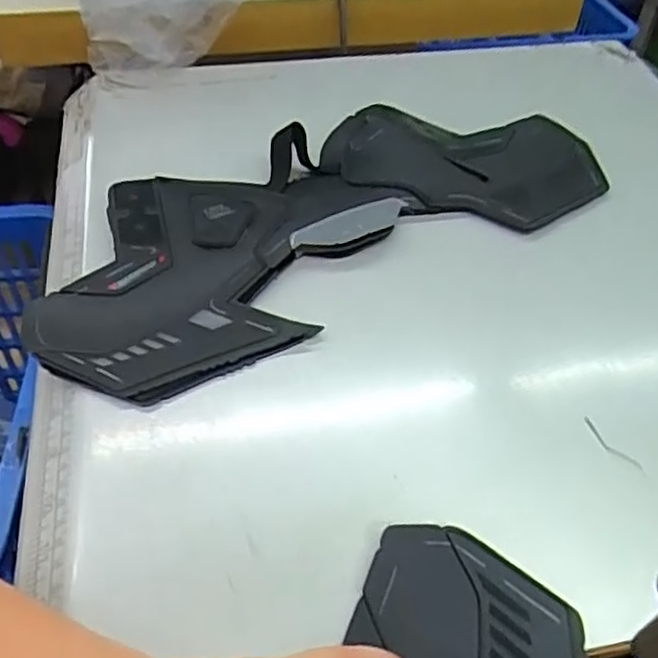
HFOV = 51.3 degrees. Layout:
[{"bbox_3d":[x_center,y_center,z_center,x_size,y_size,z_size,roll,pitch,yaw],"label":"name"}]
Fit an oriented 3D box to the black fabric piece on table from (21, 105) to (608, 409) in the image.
[{"bbox_3d":[0.004,-0.082,0.458,0.402,0.019,0.163,-26,53,-24],"label":"black fabric piece on table"}]

